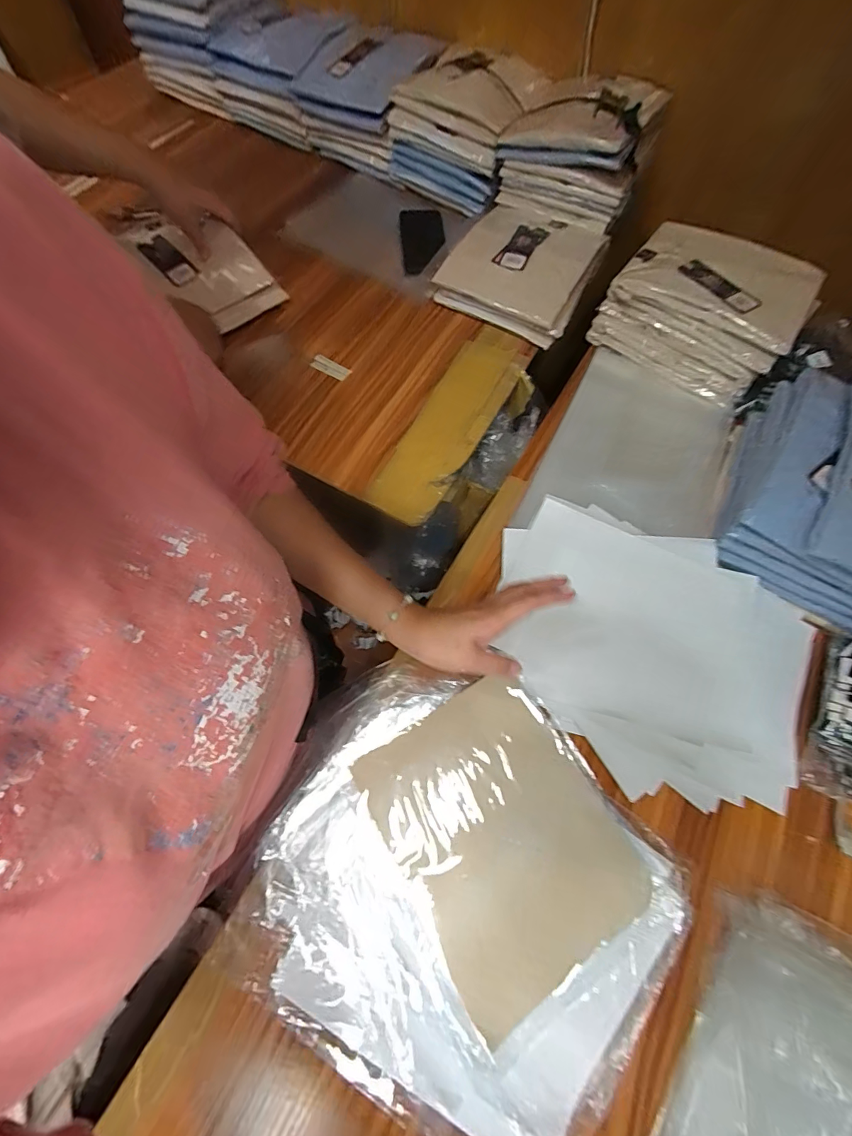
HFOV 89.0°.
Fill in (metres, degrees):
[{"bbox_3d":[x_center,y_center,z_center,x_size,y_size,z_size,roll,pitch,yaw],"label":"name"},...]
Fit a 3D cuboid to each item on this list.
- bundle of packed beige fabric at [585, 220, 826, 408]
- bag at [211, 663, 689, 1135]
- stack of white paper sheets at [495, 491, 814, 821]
[{"bbox_3d":[0.429,-0.404,0.675,0.254,0.111,0.200,36,69,13],"label":"bundle of packed beige fabric"},{"bbox_3d":[0.034,0.283,0.402,0.365,0.014,0.327,28,68,12],"label":"bag"},{"bbox_3d":[0.247,0.084,0.489,0.354,0.030,0.273,26,67,11],"label":"stack of white paper sheets"}]

